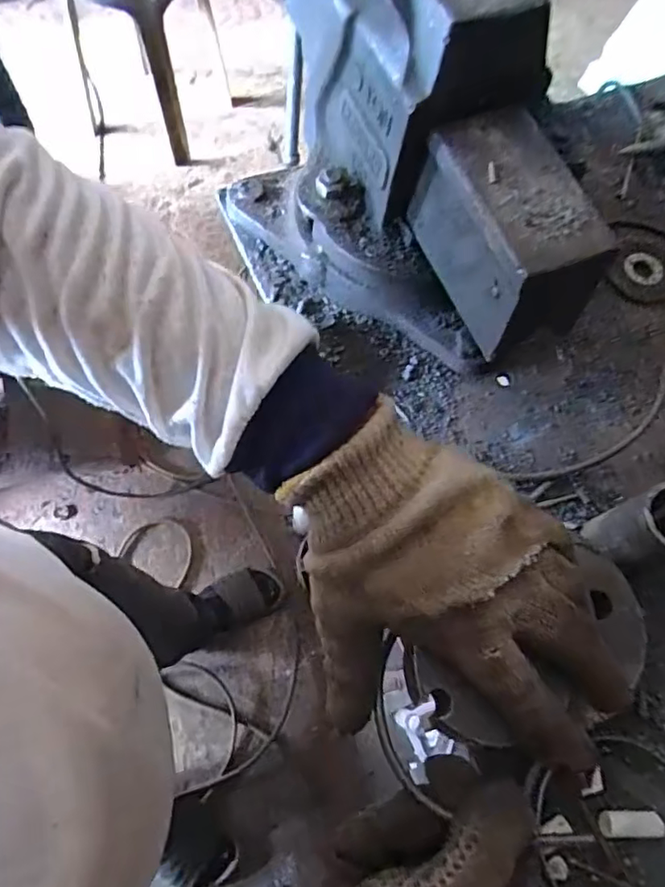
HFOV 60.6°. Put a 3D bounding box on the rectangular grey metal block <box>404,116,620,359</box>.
[{"bbox_3d":[0.102,-0.119,0.332,0.066,0.069,0.119,-20,70,-11],"label":"rectangular grey metal block"}]

